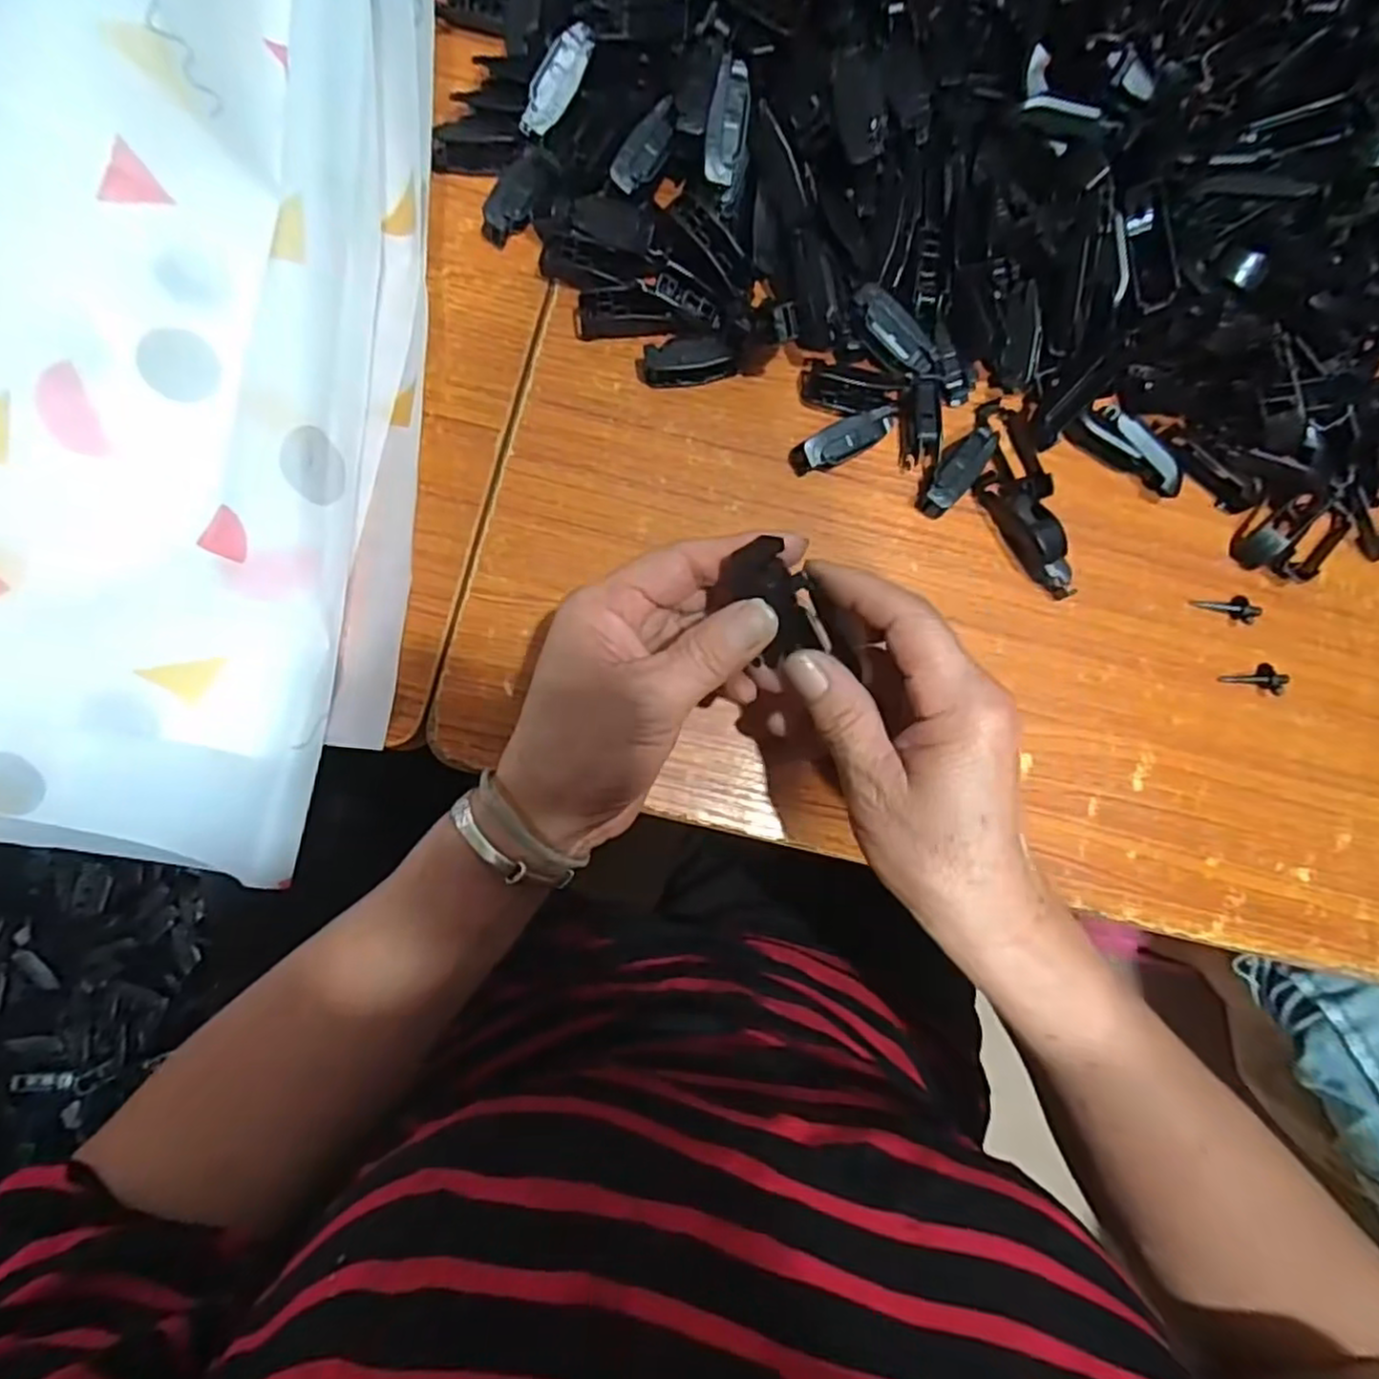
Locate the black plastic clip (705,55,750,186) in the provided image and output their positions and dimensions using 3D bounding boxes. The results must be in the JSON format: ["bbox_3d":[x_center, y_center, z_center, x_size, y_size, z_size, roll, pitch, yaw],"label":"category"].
[{"bbox_3d":[0.017,-0.248,0.312,0.016,0.007,0.048,8,100,-3],"label":"black plastic clip"}]

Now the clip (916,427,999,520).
[{"bbox_3d":[0.130,-0.107,0.350,0.017,0.017,0.048,41,82,1],"label":"clip"}]

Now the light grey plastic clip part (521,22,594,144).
[{"bbox_3d":[-0.062,-0.286,0.336,0.017,0.007,0.052,35,102,0],"label":"light grey plastic clip part"}]

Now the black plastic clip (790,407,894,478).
[{"bbox_3d":[0.078,-0.121,0.349,0.056,0.017,0.018,-23,85,-7],"label":"black plastic clip"}]

